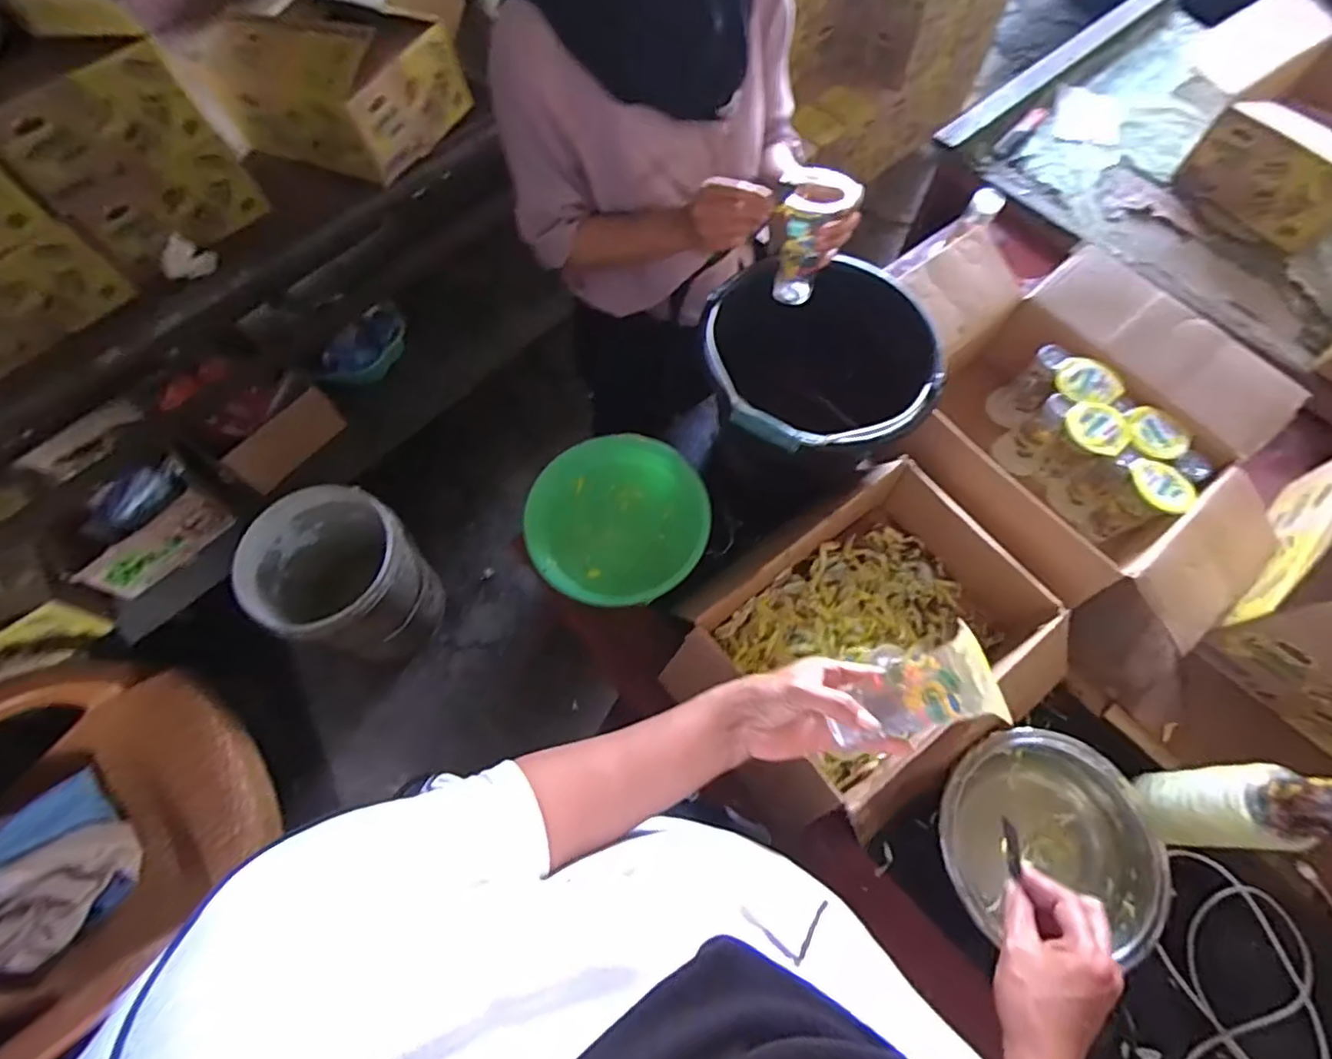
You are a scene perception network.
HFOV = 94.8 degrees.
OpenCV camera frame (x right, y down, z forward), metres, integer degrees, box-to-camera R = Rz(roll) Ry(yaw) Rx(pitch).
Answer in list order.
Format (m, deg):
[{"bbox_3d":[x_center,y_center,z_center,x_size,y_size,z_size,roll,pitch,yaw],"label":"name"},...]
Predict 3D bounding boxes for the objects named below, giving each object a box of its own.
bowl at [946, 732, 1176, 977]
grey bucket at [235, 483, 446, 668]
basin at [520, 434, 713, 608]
[{"bbox_3d":[0.416,0.337,0.678,0.224,0.076,0.210,0,67,1],"label":"bowl"},{"bbox_3d":[-0.694,0.112,1.348,0.299,0.339,0.304,0,67,1],"label":"grey bucket"},{"bbox_3d":[-0.062,-0.013,0.811,0.228,0.065,0.212,0,67,1],"label":"basin"}]

